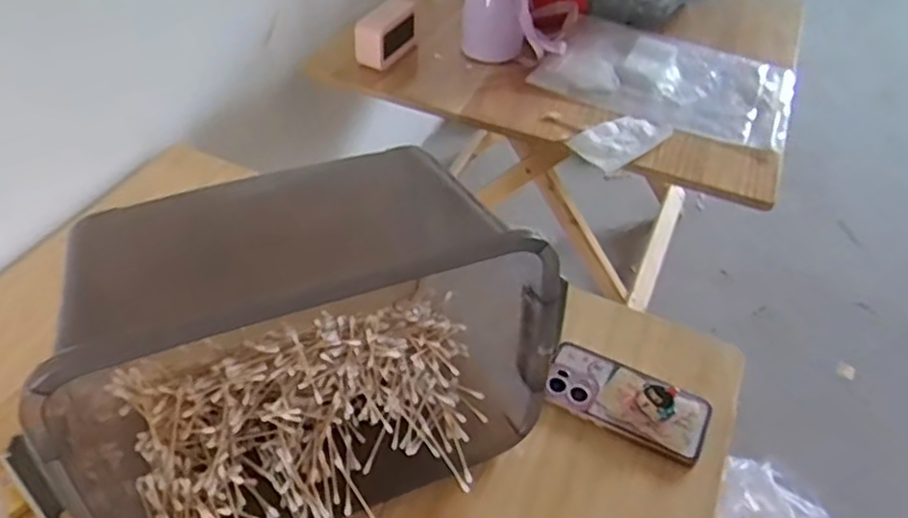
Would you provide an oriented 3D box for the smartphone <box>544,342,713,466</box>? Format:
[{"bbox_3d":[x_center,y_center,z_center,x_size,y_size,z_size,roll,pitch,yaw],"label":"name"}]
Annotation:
[{"bbox_3d":[0.171,0.137,0.678,0.159,0.016,0.078,23,51,20],"label":"smartphone"}]

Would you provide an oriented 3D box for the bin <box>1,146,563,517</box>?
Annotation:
[{"bbox_3d":[-0.116,0.078,0.558,0.400,0.252,0.211,-21,49,-23],"label":"bin"}]

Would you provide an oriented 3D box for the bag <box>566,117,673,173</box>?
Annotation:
[{"bbox_3d":[0.255,-0.178,1.031,0.144,0.031,0.095,-33,54,-31],"label":"bag"}]

